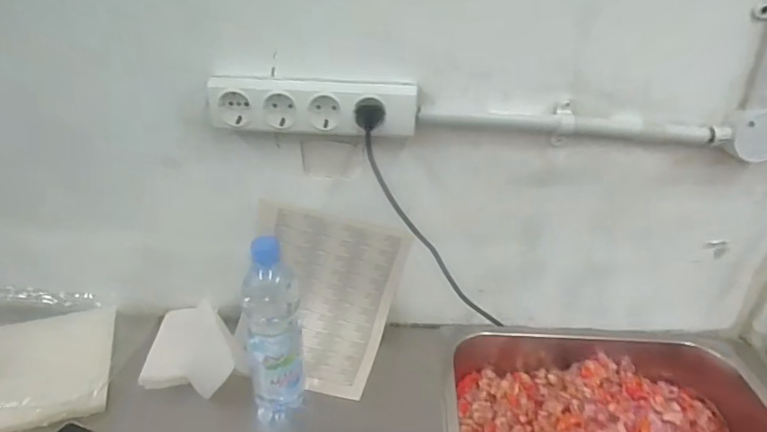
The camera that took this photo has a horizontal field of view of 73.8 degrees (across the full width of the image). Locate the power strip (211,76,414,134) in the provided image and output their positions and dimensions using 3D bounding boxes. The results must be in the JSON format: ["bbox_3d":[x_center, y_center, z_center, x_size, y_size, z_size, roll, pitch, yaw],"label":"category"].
[{"bbox_3d":[-0.078,-0.129,0.594,0.232,0.060,0.032,0,30,1],"label":"power strip"}]

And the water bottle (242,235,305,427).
[{"bbox_3d":[-0.128,0.139,0.601,0.064,0.235,0.056,-9,31,-14],"label":"water bottle"}]

